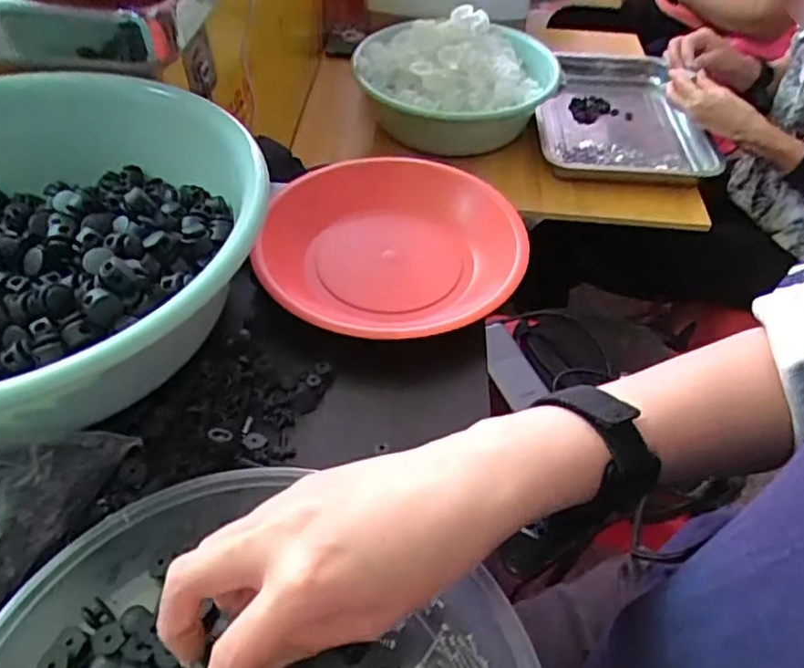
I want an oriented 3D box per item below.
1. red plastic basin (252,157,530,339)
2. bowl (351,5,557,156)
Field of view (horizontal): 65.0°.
[{"bbox_3d":[-0.006,-0.062,0.464,0.185,0.033,0.186,1,48,-2],"label":"red plastic basin"},{"bbox_3d":[0.086,-0.392,0.972,0.288,0.133,0.300,2,48,-2],"label":"bowl"}]

